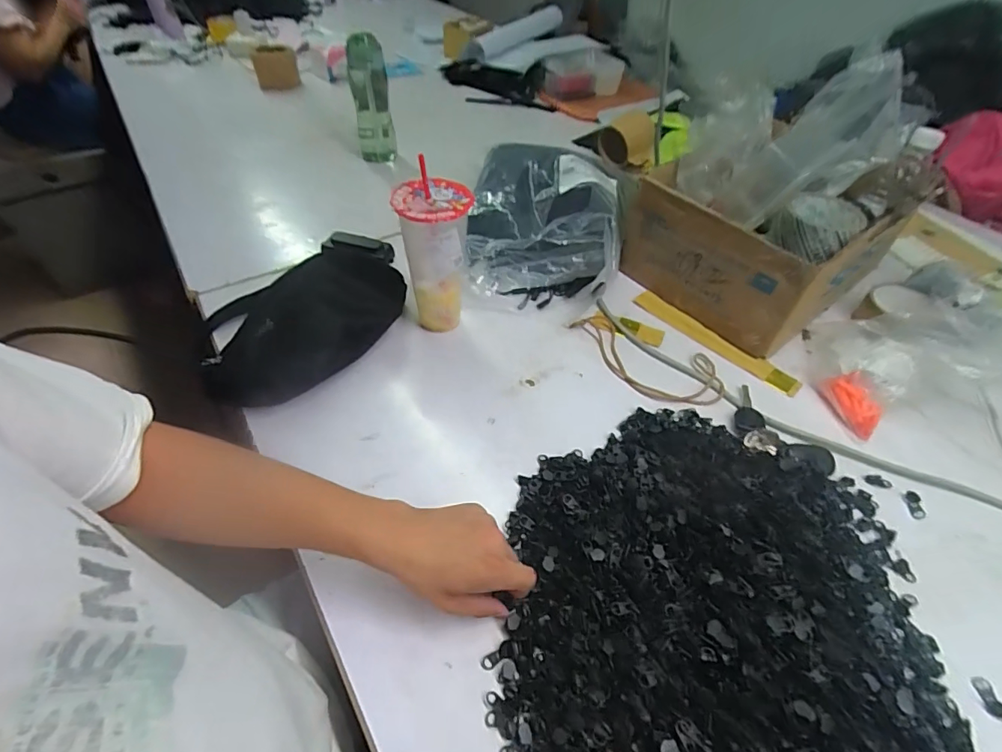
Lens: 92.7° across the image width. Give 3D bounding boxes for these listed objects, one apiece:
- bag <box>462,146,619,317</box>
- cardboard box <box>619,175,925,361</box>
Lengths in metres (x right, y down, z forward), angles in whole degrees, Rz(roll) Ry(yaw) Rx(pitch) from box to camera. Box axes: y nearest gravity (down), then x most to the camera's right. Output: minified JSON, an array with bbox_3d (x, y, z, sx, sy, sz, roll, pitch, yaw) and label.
[{"bbox_3d":[0.061,-0.237,0.713,0.213,0.129,0.315,7,48,4],"label":"bag"},{"bbox_3d":[0.361,-0.188,0.677,0.271,0.155,0.252,-30,56,-26],"label":"cardboard box"}]

